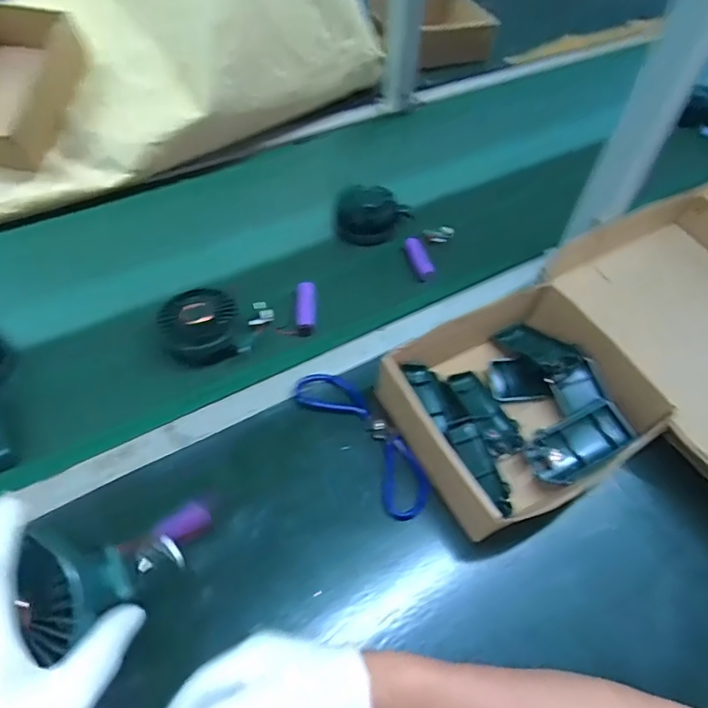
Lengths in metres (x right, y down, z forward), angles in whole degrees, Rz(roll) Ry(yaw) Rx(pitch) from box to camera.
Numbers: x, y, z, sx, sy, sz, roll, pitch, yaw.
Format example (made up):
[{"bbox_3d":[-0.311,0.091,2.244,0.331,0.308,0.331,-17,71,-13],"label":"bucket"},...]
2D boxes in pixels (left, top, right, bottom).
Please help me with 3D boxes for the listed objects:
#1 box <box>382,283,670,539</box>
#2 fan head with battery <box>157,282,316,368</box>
[{"bbox_3d":[0.154,0.049,0.485,0.209,0.076,0.181,-24,59,-17],"label":"box"},{"bbox_3d":[-0.120,-0.037,0.552,0.168,0.040,0.075,-14,55,-13],"label":"fan head with battery"}]

